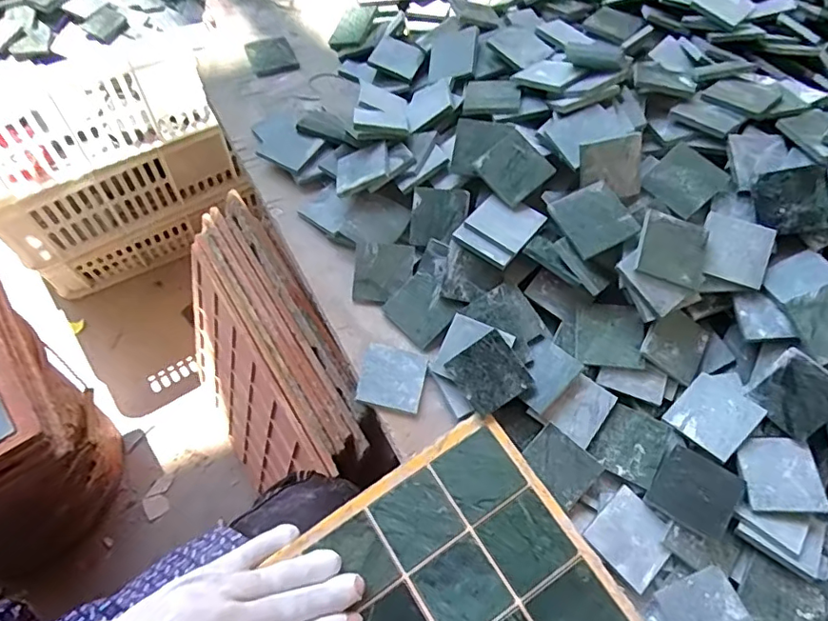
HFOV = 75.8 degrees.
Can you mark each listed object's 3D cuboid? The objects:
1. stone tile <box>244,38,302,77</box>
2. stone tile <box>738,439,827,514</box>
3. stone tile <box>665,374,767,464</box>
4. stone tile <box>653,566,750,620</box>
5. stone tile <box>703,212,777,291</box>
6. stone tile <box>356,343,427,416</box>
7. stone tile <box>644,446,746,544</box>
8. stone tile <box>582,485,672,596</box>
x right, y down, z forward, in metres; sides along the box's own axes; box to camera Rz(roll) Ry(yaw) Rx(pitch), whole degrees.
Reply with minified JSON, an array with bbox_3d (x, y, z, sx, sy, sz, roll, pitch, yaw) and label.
[{"bbox_3d":[-0.151,-0.271,0.564,0.046,0.011,0.046,-22,65,-16],"label":"stone tile"},{"bbox_3d":[0.246,0.110,0.358,0.046,0.004,0.048,-3,56,12],"label":"stone tile"},{"bbox_3d":[0.214,0.075,0.380,0.048,0.004,0.047,-46,53,-6],"label":"stone tile"},{"bbox_3d":[0.183,0.194,0.331,0.046,0.011,0.049,-18,66,-9],"label":"stone tile"},{"bbox_3d":[0.238,-0.045,0.393,0.046,0.005,0.049,17,79,9],"label":"stone tile"},{"bbox_3d":[-0.016,0.052,0.404,0.047,0.006,0.045,13,61,2],"label":"stone tile"},{"bbox_3d":[0.190,0.123,0.360,0.048,0.004,0.047,27,79,28],"label":"stone tile"},{"bbox_3d":[0.147,0.153,0.358,0.045,0.007,0.049,-36,70,-22],"label":"stone tile"}]

